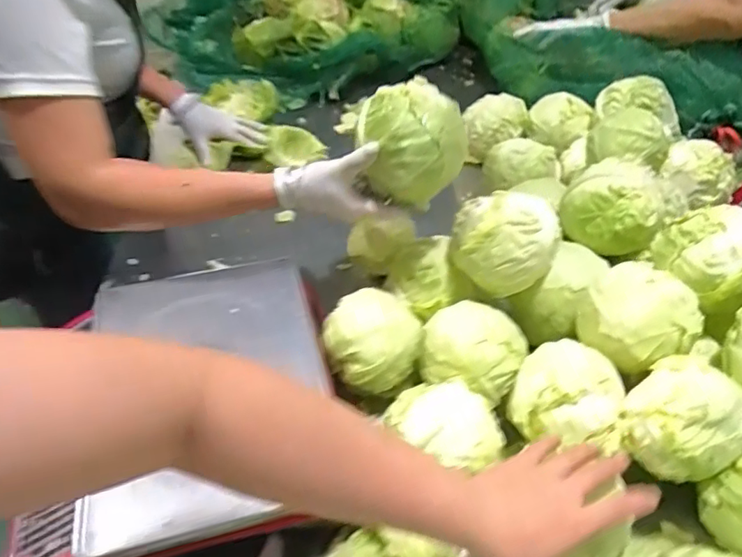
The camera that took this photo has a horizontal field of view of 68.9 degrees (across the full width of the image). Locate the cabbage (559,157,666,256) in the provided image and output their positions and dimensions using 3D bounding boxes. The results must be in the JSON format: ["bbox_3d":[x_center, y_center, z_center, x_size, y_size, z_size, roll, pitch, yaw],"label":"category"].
[{"bbox_3d":[0.295,-0.087,0.660,0.114,0.088,0.104,23,49,21],"label":"cabbage"}]

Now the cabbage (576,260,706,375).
[{"bbox_3d":[0.270,0.042,0.553,0.087,0.082,0.108,-34,54,-29],"label":"cabbage"}]

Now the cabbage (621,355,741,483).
[{"bbox_3d":[0.286,0.125,0.488,0.088,0.078,0.092,0,45,0],"label":"cabbage"}]

